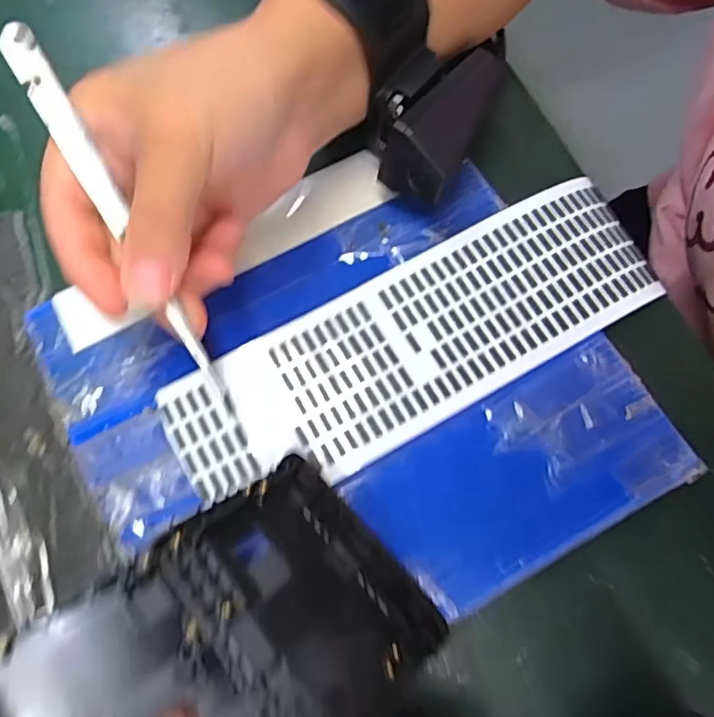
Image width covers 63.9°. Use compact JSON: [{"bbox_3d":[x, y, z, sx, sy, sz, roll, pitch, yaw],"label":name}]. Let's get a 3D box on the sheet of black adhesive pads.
[{"bbox_3d":[0.027,-0.008,0.234,0.206,0.006,0.064,-29,73,-9],"label":"sheet of black adhesive pads"}]

